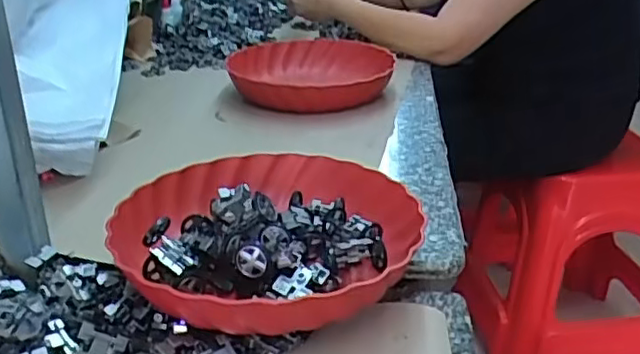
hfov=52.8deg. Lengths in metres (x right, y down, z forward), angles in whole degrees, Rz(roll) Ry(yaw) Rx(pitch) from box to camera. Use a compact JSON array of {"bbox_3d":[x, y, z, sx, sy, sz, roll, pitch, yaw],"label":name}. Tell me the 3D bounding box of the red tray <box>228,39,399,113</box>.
[{"bbox_3d":[-0.016,-0.143,0.930,0.227,0.062,0.234,-1,26,-1],"label":"red tray"}]

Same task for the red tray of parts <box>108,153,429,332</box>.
[{"bbox_3d":[-0.042,0.057,0.528,0.239,0.076,0.235,2,26,4],"label":"red tray of parts"}]

